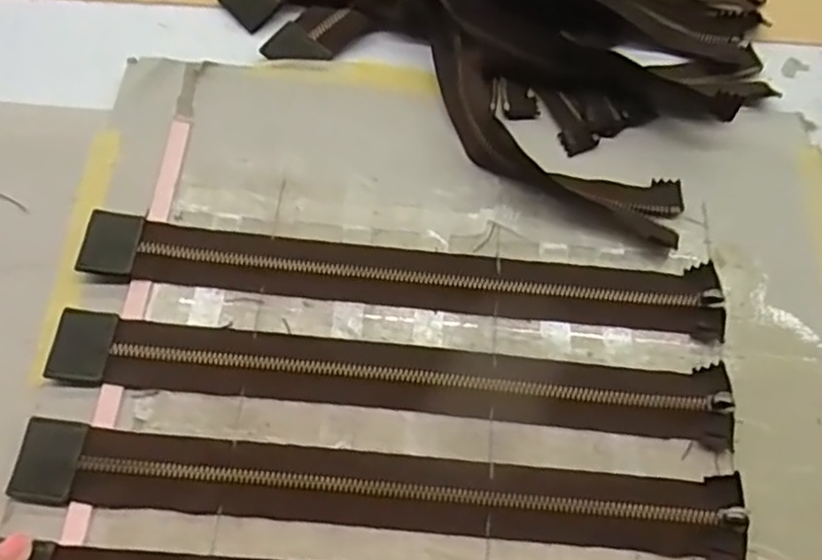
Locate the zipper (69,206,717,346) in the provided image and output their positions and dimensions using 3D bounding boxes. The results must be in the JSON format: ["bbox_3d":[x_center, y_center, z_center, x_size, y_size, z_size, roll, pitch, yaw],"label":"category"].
[{"bbox_3d":[-0.003,-0.003,0.348,0.314,0.008,0.033,5,71,-1],"label":"zipper"}]

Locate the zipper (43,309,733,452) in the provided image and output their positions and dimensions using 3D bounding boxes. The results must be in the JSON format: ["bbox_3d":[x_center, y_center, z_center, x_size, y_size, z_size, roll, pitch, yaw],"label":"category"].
[{"bbox_3d":[-0.008,0.048,0.325,0.312,0.008,0.038,5,68,0],"label":"zipper"}]

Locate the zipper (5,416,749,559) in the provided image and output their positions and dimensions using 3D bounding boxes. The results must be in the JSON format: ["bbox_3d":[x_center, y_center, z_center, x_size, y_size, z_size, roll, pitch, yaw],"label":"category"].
[{"bbox_3d":[-0.012,0.094,0.305,0.314,0.010,0.037,4,68,0],"label":"zipper"}]

